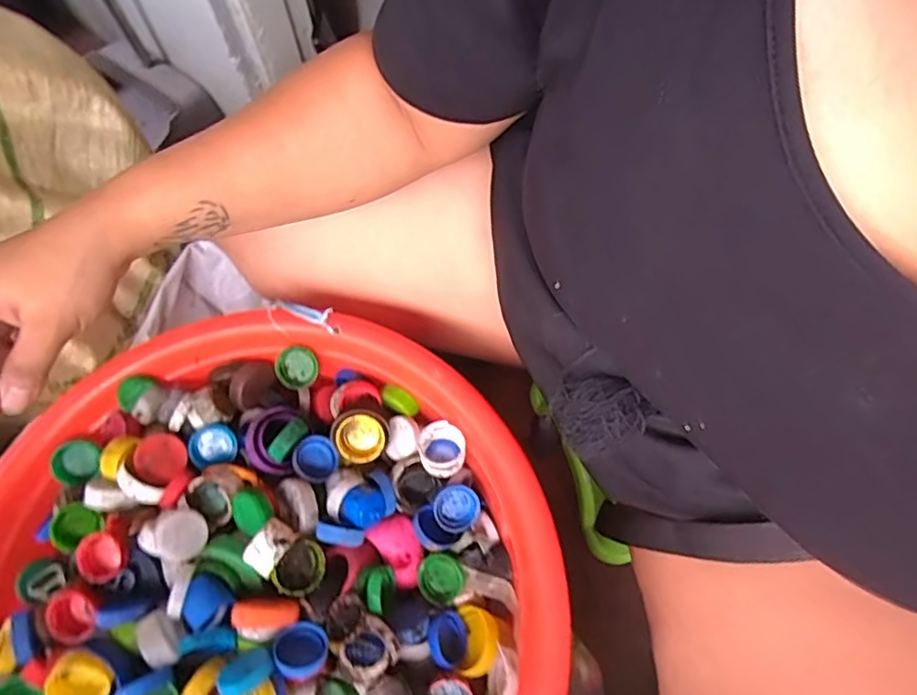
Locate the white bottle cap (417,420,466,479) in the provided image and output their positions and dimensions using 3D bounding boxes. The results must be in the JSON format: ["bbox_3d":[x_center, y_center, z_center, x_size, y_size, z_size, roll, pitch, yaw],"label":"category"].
[{"bbox_3d":[-0.011,0.070,0.407,0.030,0.022,0.035,-18,67,-7],"label":"white bottle cap"}]

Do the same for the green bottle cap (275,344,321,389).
[{"bbox_3d":[-0.119,0.015,0.436,0.031,0.007,0.031,1,100,6],"label":"green bottle cap"}]

